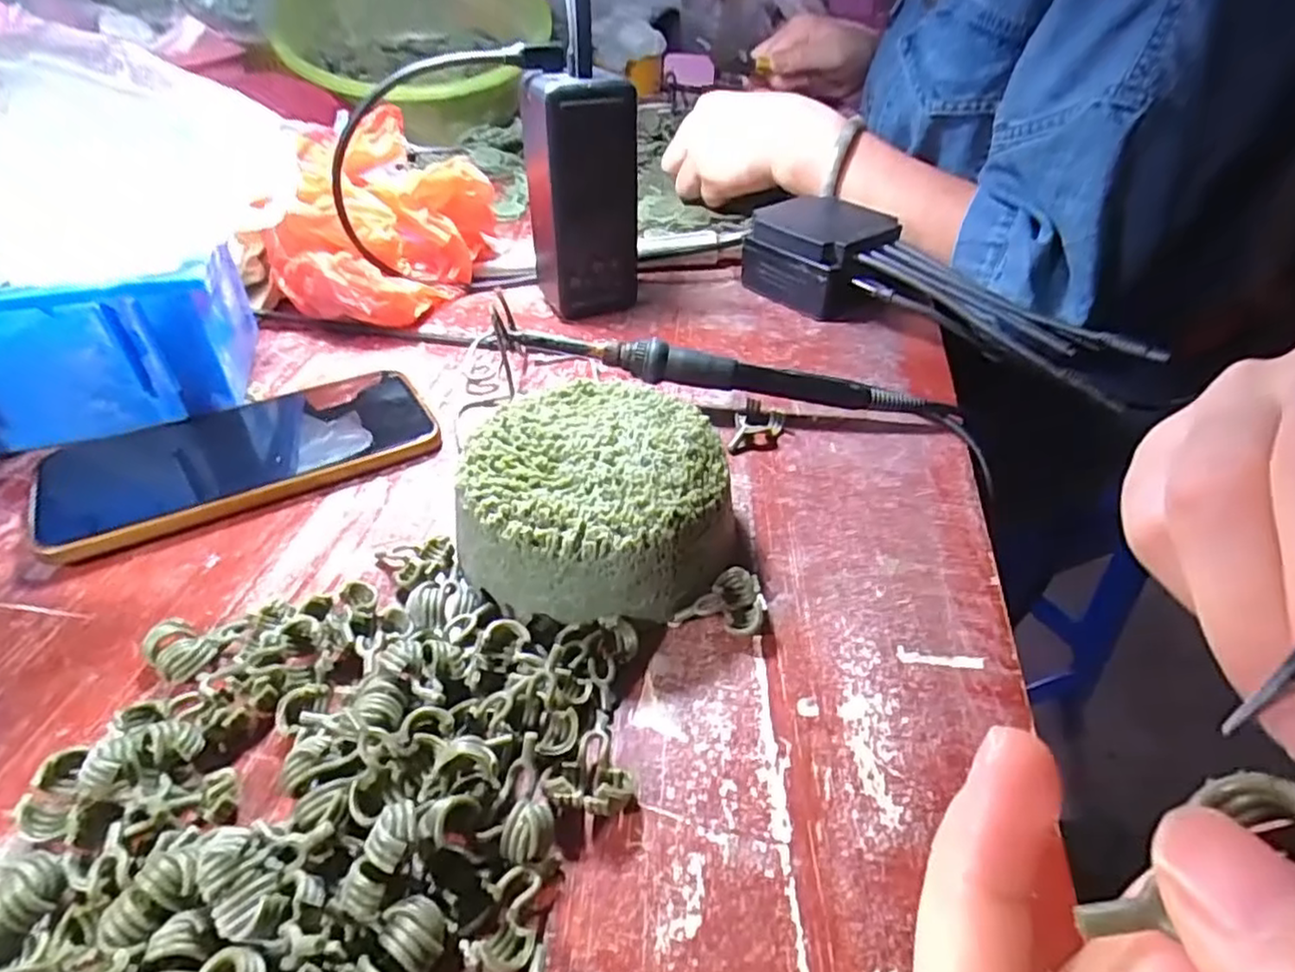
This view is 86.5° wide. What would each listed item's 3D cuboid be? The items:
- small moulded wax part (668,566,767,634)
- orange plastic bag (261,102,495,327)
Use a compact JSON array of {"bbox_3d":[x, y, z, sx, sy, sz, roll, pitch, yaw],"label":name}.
[{"bbox_3d":[0.027,0.041,0.252,0.031,0.013,0.025,10,40,11],"label":"small moulded wax part"},{"bbox_3d":[-0.169,-0.162,0.431,0.100,0.092,0.122,17,42,19],"label":"orange plastic bag"}]

